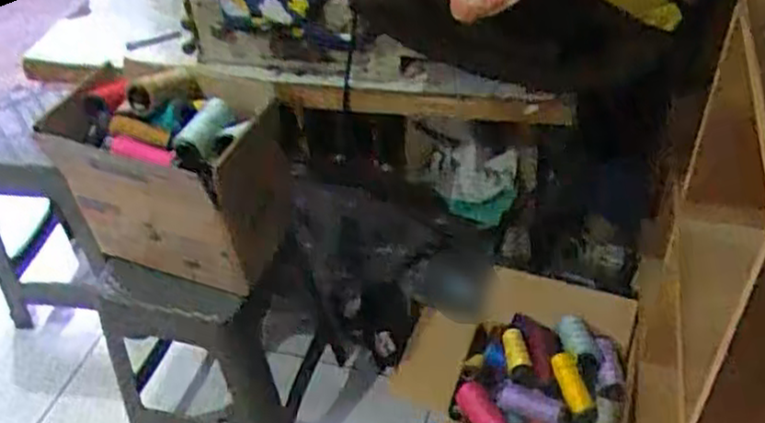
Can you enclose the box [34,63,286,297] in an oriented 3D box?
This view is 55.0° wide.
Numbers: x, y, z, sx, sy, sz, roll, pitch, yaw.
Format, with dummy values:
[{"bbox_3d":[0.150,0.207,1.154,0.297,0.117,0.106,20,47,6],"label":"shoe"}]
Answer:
[{"bbox_3d":[-0.320,-0.071,1.151,0.290,0.281,0.232,12,45,18],"label":"box"}]

